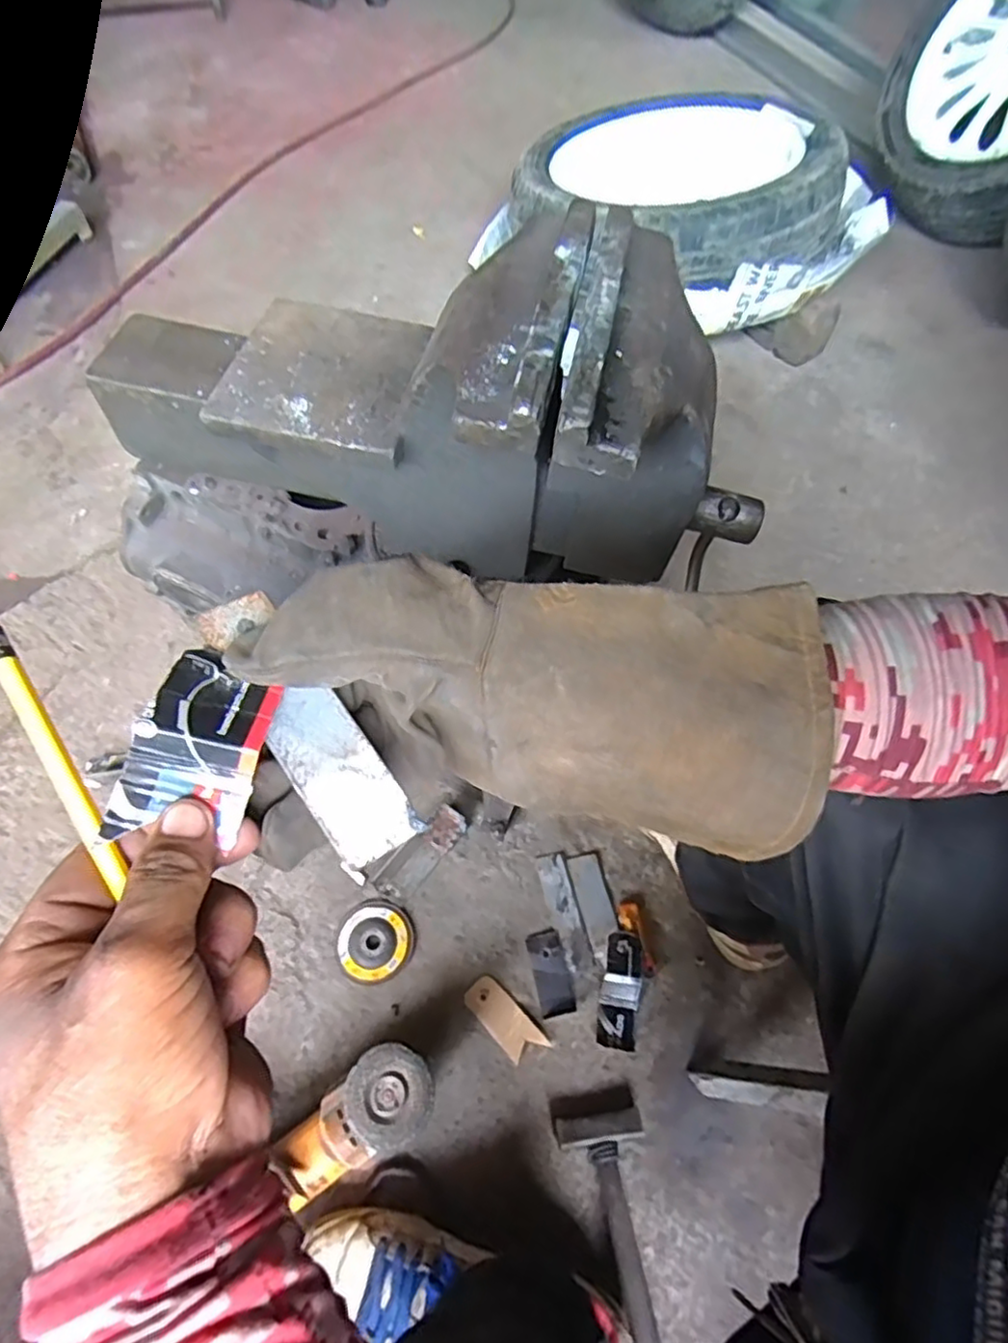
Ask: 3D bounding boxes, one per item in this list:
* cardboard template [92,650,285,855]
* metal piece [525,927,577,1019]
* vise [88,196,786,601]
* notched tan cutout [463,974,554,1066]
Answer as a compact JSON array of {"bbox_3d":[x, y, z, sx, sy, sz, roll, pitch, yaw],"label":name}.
[{"bbox_3d":[-0.113,0.025,0.242,0.043,0.025,0.076,7,59,4],"label":"cardboard template"},{"bbox_3d":[0.052,0.326,0.704,0.037,0.007,0.085,-11,62,-8],"label":"metal piece"},{"bbox_3d":[-0.051,-0.177,0.457,0.453,0.210,0.185,21,62,9],"label":"vise"},{"bbox_3d":[0.000,0.365,0.680,0.039,0.004,0.091,-37,66,-27],"label":"notched tan cutout"}]

